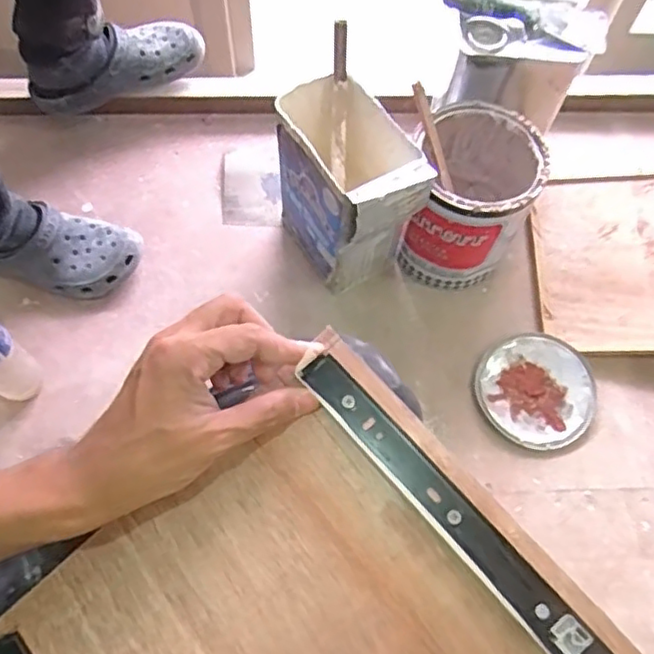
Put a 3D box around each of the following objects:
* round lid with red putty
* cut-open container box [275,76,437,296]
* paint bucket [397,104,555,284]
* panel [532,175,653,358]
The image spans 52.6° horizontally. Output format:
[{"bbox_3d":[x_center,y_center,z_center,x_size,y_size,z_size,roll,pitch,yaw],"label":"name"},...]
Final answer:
[{"bbox_3d":[0.271,0.082,0.855,0.138,0.026,0.146,0,68,-1],"label":"round lid with red putty"},{"bbox_3d":[0.025,-0.165,0.833,0.122,0.228,0.179,-31,72,-13],"label":"cut-open container box"},{"bbox_3d":[0.179,-0.160,0.845,0.152,0.181,0.160,21,69,7],"label":"paint bucket"},{"bbox_3d":[0.442,-0.089,0.899,0.297,0.019,0.262,-3,72,11],"label":"panel"}]

